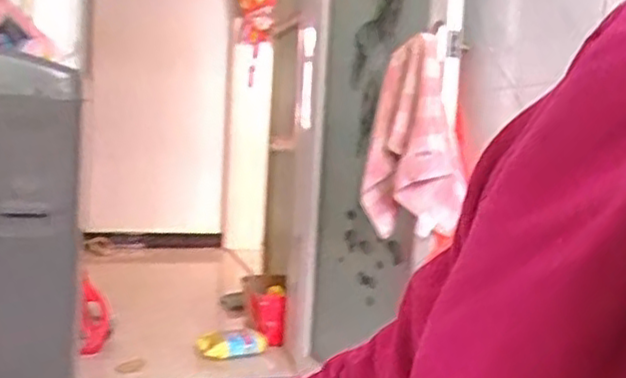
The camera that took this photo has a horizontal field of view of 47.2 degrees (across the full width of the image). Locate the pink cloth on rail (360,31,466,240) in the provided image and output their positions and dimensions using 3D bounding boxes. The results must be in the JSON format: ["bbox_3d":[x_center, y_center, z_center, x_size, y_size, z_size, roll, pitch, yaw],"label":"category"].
[{"bbox_3d":[0.209,-0.112,1.515,0.097,0.395,0.195,-1,5,-44],"label":"pink cloth on rail"}]

